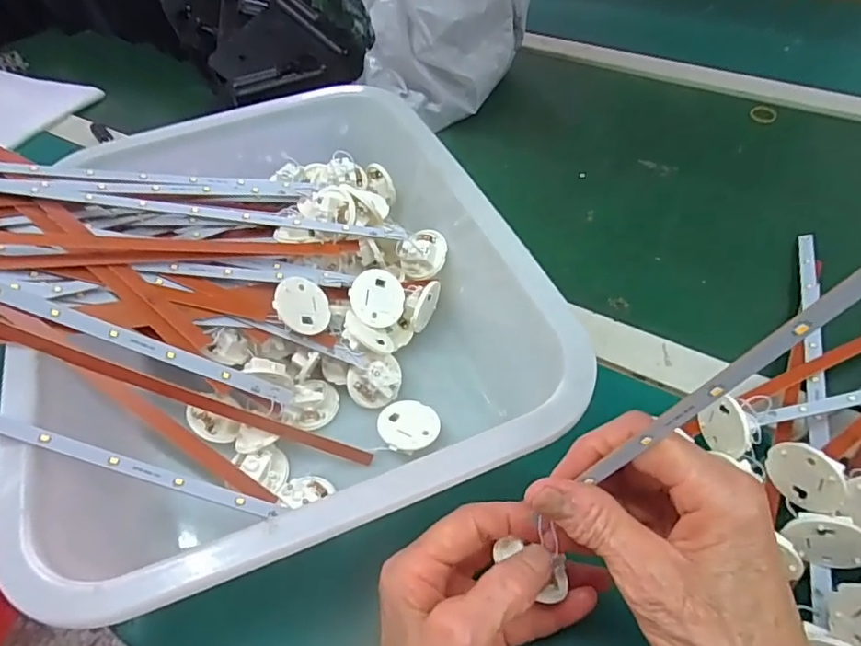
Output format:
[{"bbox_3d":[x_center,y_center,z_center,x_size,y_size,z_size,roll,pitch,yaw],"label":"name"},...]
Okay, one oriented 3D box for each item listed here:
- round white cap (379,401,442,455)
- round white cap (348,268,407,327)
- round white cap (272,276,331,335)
[{"bbox_3d":[-0.013,0.067,0.356,0.036,0.013,0.039,-28,52,-20],"label":"round white cap"},{"bbox_3d":[-0.035,-0.017,0.375,0.040,0.004,0.037,-23,94,-31],"label":"round white cap"},{"bbox_3d":[-0.081,-0.012,0.355,0.038,0.004,0.037,25,51,-34],"label":"round white cap"}]

